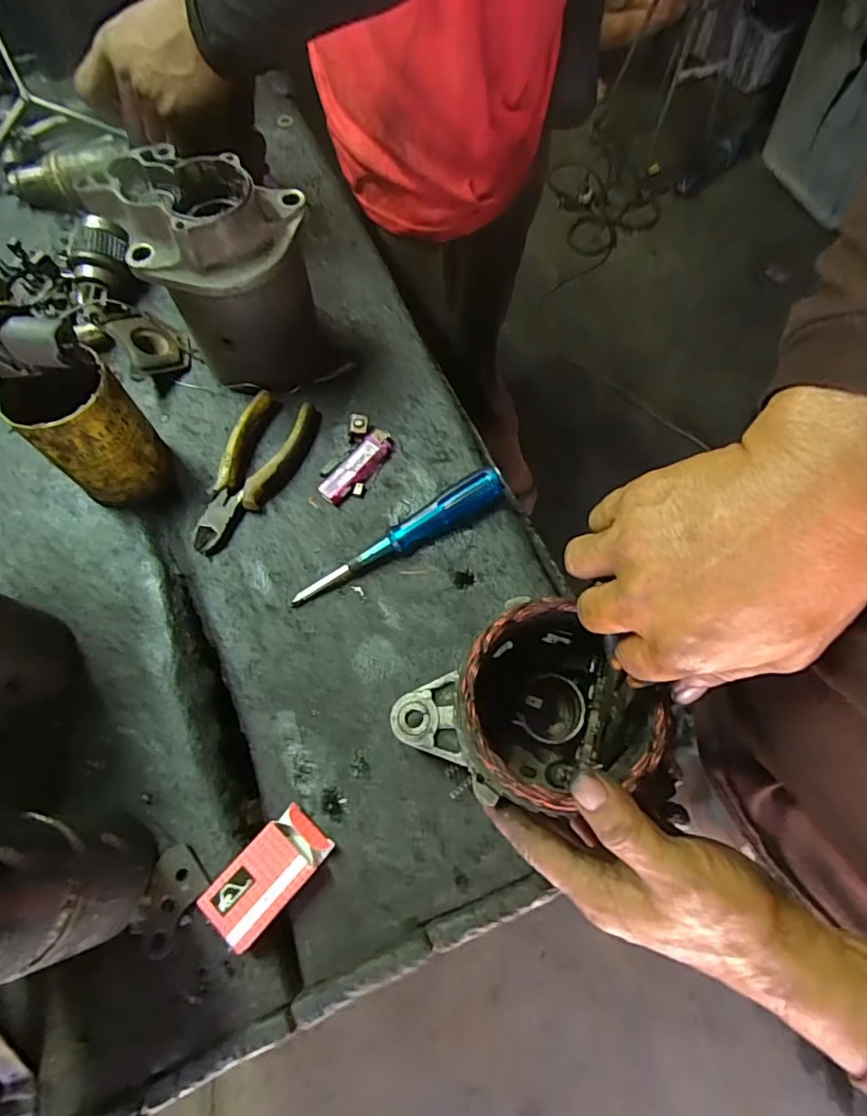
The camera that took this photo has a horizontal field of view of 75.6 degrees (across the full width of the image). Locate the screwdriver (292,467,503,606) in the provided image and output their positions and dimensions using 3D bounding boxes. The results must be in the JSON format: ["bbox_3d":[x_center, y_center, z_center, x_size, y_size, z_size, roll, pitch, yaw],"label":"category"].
[{"bbox_3d":[-0.028,-0.018,0.454,0.189,0.028,0.022,-30,71,-8],"label":"screwdriver"}]

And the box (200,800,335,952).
[{"bbox_3d":[-0.107,0.204,0.361,0.043,0.020,0.076,39,76,16],"label":"box"}]

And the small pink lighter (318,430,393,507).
[{"bbox_3d":[-0.069,-0.080,0.491,0.029,0.017,0.076,38,76,15],"label":"small pink lighter"}]

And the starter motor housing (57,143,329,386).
[{"bbox_3d":[-0.170,-0.225,0.459,0.151,0.156,0.098,1,69,3],"label":"starter motor housing"}]

